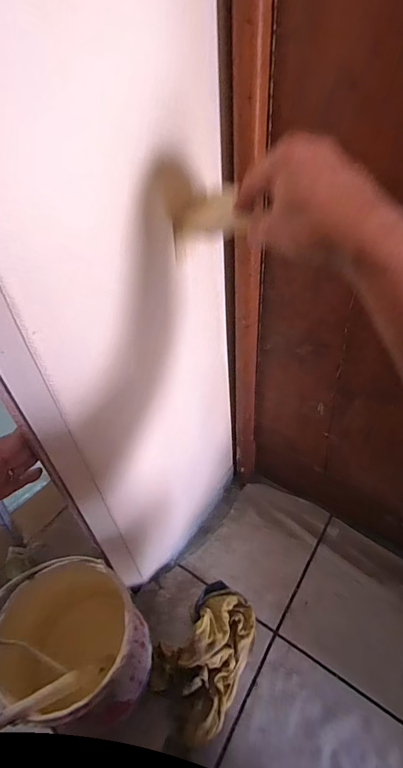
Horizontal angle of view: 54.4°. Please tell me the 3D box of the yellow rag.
[{"bbox_3d":[0.006,0.412,0.601,0.130,0.051,0.204,26,53,28],"label":"yellow rag"}]

